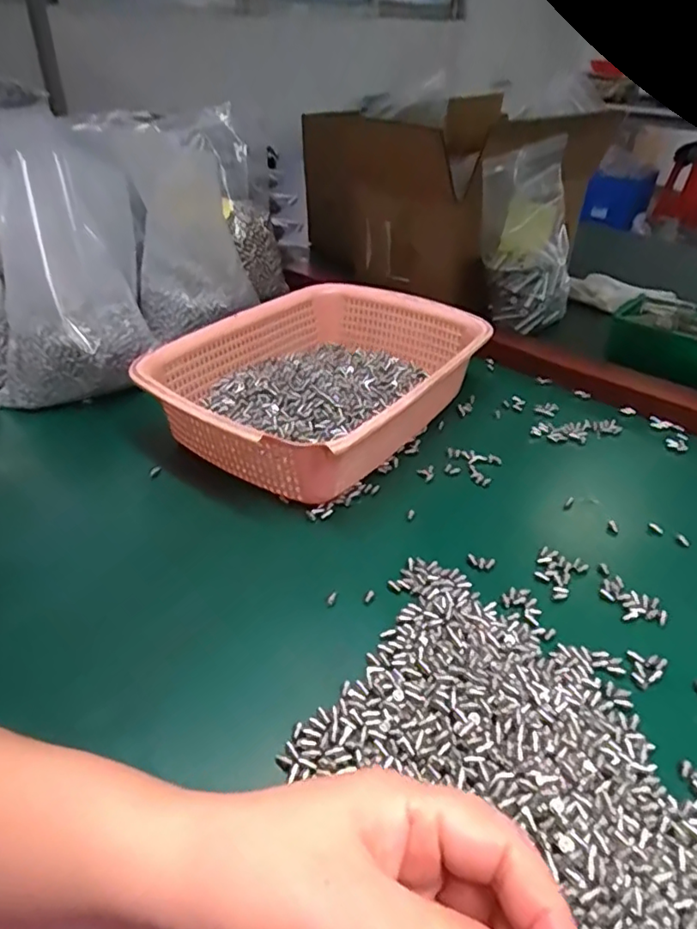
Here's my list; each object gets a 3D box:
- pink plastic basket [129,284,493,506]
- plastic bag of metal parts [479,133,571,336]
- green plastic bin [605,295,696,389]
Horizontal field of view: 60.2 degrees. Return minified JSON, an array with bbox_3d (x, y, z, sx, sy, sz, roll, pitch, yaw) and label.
[{"bbox_3d":[-0.022,-0.072,0.544,0.214,0.080,0.285,24,42,28],"label":"pink plastic basket"},{"bbox_3d":[0.212,-0.262,0.706,0.108,0.195,0.110,13,38,15],"label":"plastic bag of metal parts"},{"bbox_3d":[0.362,-0.130,0.648,0.148,0.056,0.085,24,42,28],"label":"green plastic bin"}]

